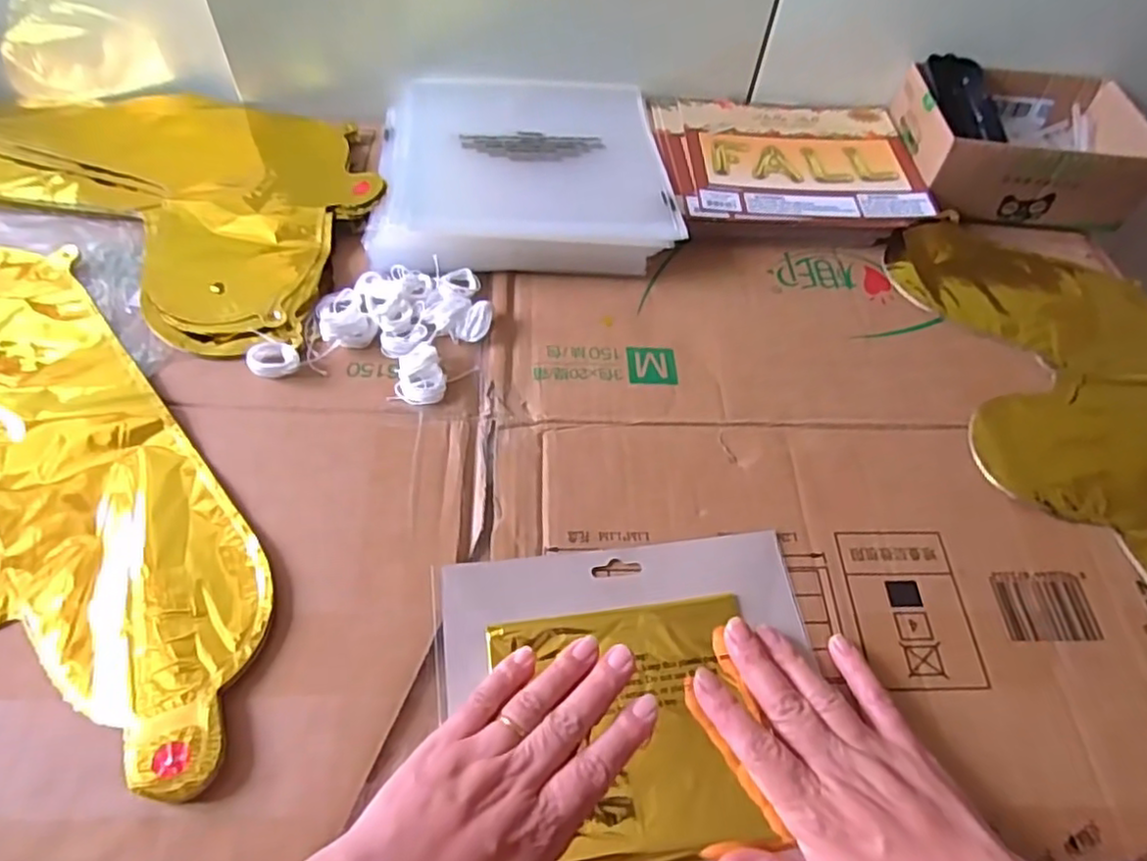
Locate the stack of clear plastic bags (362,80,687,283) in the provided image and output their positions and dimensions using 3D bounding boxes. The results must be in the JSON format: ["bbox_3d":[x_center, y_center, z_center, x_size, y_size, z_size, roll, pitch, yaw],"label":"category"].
[{"bbox_3d":[-0.041,-0.215,0.553,0.222,0.035,0.230,-3,56,-7],"label":"stack of clear plastic bags"}]

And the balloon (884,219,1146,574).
[{"bbox_3d":[0.357,0.012,0.447,0.190,0.011,0.422,0,56,-5],"label":"balloon"}]

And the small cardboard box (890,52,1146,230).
[{"bbox_3d":[0.379,-0.247,0.589,0.185,0.066,0.137,5,56,-1],"label":"small cardboard box"}]

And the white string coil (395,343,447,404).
[{"bbox_3d":[-0.098,-0.037,0.438,0.031,0.014,0.040,-8,57,-10],"label":"white string coil"}]

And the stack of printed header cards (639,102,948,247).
[{"bbox_3d":[0.178,-0.226,0.584,0.209,0.027,0.174,-3,56,-7],"label":"stack of printed header cards"}]

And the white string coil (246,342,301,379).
[{"bbox_3d":[-0.192,-0.046,0.439,0.030,0.013,0.025,-16,59,-15],"label":"white string coil"}]

